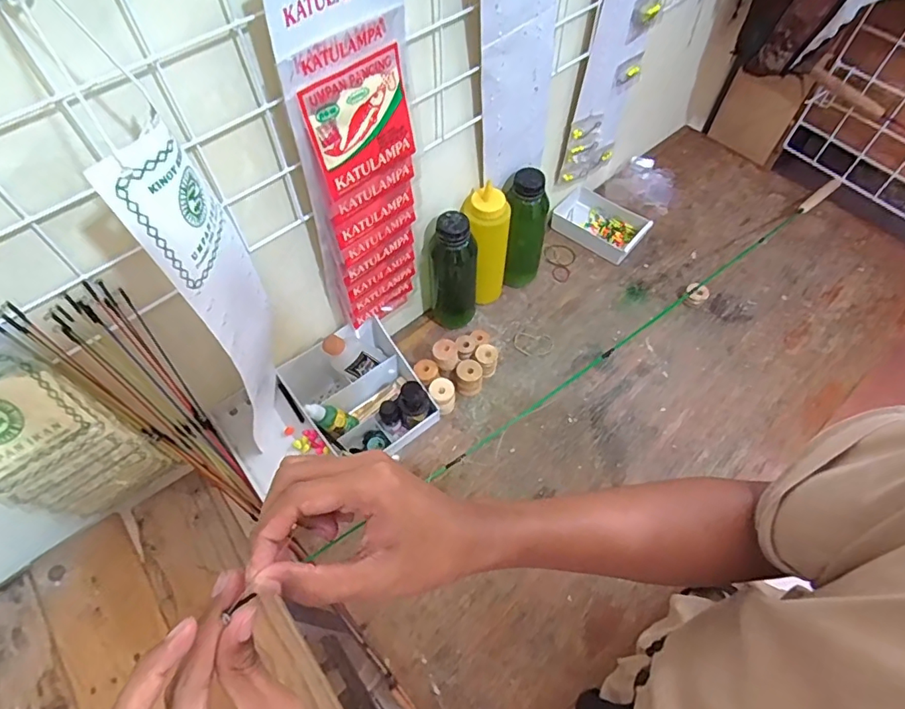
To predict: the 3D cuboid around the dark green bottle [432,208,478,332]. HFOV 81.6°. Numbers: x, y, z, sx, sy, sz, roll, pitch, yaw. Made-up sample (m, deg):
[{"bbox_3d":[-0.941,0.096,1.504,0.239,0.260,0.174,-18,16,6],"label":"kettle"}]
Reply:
[{"bbox_3d":[0.003,-0.108,0.708,0.050,0.188,0.059,31,64,17],"label":"dark green bottle"}]

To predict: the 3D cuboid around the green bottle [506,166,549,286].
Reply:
[{"bbox_3d":[0.100,-0.172,0.746,0.057,0.193,0.061,15,60,9],"label":"green bottle"}]

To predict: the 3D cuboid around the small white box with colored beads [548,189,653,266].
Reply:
[{"bbox_3d":[0.239,-0.215,0.861,0.151,0.036,0.096,34,65,19],"label":"small white box with colored beads"}]

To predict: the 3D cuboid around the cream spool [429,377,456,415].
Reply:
[{"bbox_3d":[-0.013,0.059,0.695,0.032,0.049,0.037,-6,59,-3],"label":"cream spool"}]

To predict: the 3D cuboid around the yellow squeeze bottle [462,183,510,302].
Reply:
[{"bbox_3d":[0.045,-0.145,0.732,0.056,0.185,0.055,0,59,0],"label":"yellow squeeze bottle"}]

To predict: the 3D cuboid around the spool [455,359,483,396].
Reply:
[{"bbox_3d":[0.023,0.030,0.702,0.033,0.045,0.034,0,59,0],"label":"spool"}]

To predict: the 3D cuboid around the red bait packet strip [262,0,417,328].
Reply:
[{"bbox_3d":[-0.082,-0.160,0.507,0.116,0.395,0.025,-37,64,-22],"label":"red bait packet strip"}]

